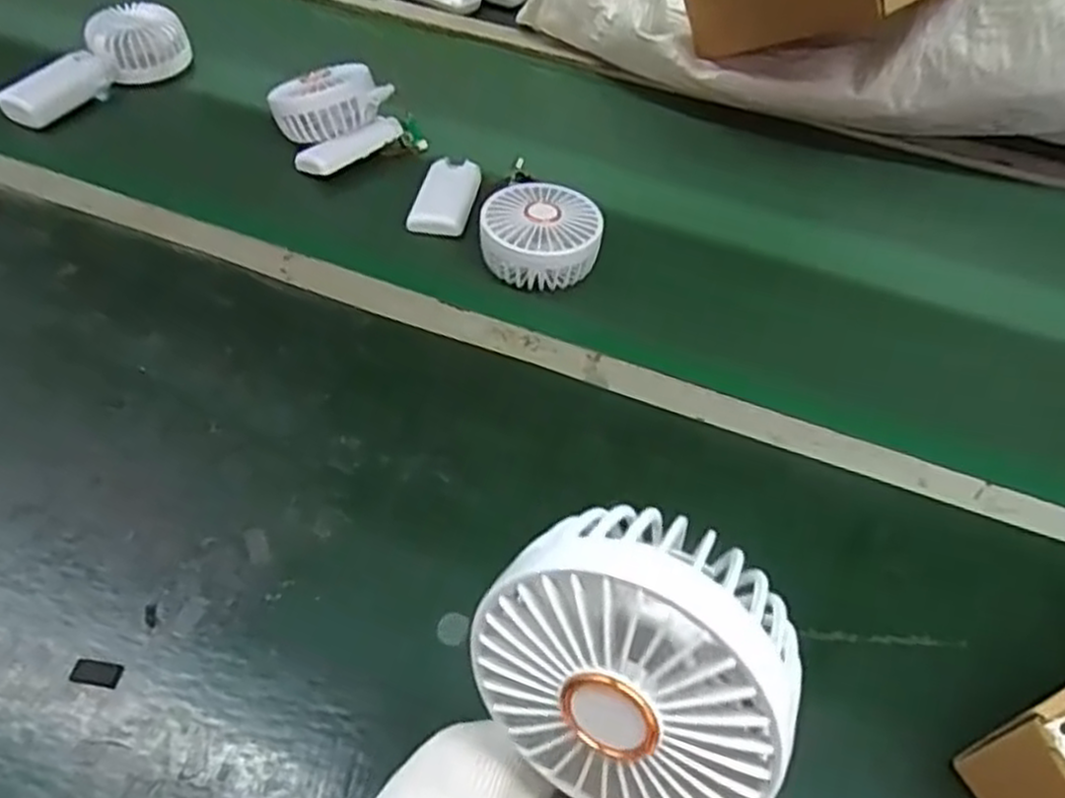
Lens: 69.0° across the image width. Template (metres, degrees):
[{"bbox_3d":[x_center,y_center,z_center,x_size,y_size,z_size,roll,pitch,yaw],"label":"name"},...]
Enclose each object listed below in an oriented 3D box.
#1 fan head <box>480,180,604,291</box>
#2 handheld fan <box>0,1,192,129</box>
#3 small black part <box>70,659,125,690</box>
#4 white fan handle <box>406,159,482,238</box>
[{"bbox_3d":[0.006,-0.122,0.574,0.087,0.039,0.076,3,52,-1],"label":"fan head"},{"bbox_3d":[-0.404,-0.311,0.713,0.058,0.051,0.185,33,57,21],"label":"handheld fan"},{"bbox_3d":[-0.207,0.130,0.368,0.022,0.004,0.012,7,52,3],"label":"small black part"},{"bbox_3d":[-0.070,-0.166,0.632,0.044,0.012,0.085,8,52,4],"label":"white fan handle"}]

